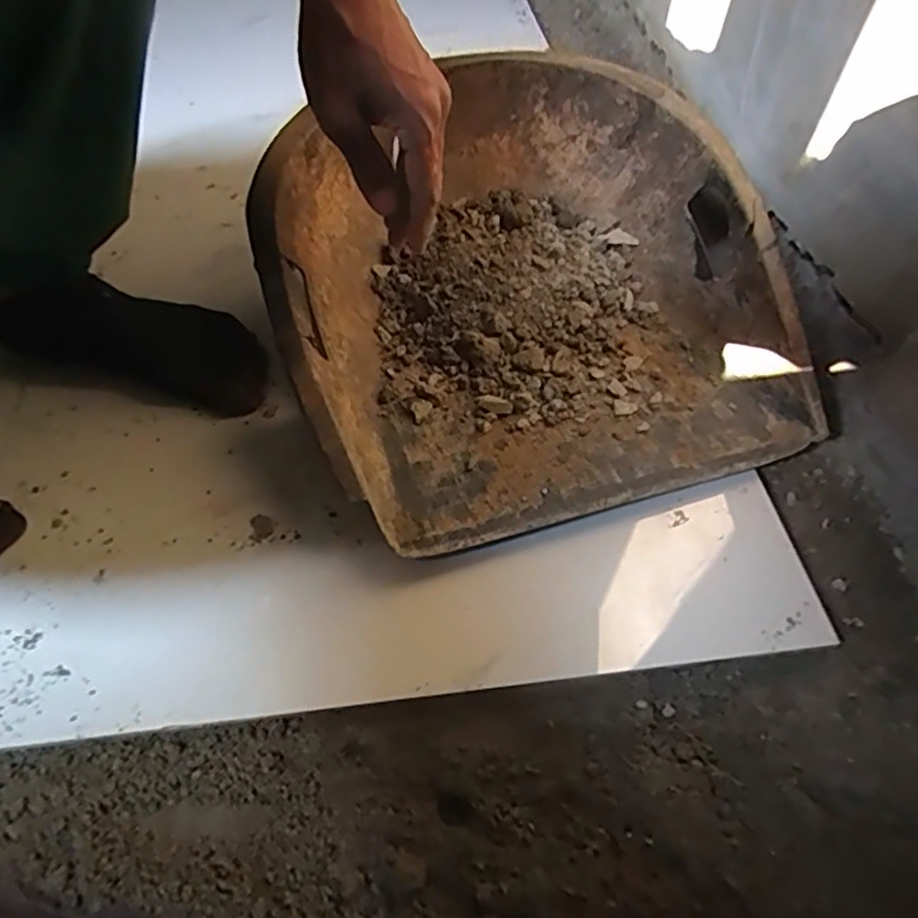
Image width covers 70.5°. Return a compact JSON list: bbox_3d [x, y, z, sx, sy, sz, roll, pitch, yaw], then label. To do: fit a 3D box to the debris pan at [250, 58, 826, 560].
[{"bbox_3d":[0.056,-0.145,0.542,0.400,0.144,0.385,-16,58,-12],"label":"debris pan"}]

